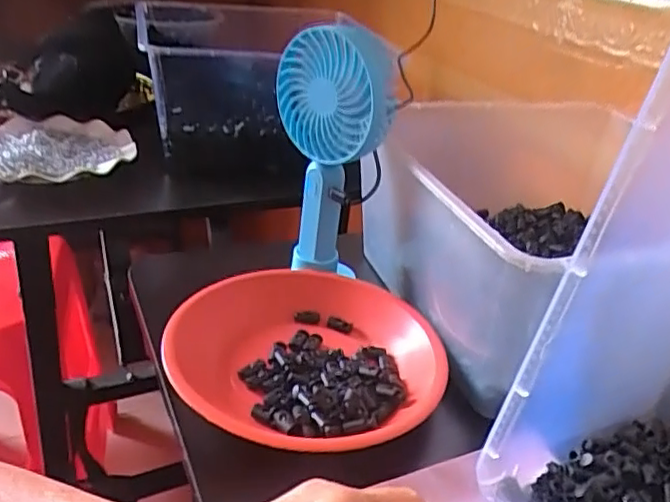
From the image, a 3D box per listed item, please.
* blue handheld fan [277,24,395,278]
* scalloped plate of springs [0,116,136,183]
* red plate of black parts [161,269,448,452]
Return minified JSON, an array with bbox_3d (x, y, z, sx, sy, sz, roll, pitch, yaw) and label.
[{"bbox_3d":[-0.005,-0.069,0.534,0.105,0.228,0.061,24,33,26],"label":"blue handheld fan"},{"bbox_3d":[-0.336,-0.121,0.739,0.184,0.027,0.176,6,29,-4],"label":"scalloped plate of springs"},{"bbox_3d":[-0.017,0.072,0.461,0.185,0.032,0.191,3,26,-1],"label":"red plate of black parts"}]

